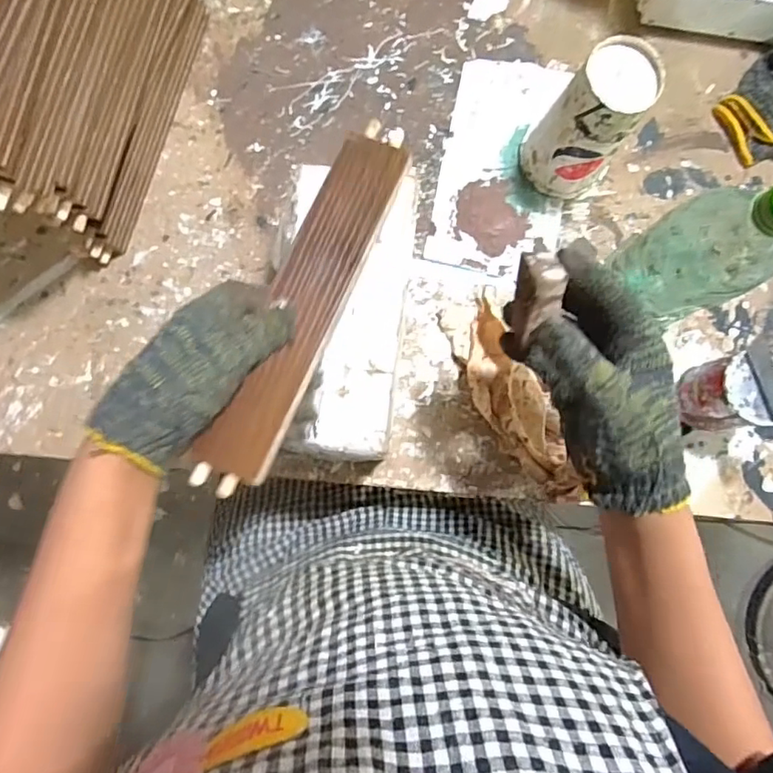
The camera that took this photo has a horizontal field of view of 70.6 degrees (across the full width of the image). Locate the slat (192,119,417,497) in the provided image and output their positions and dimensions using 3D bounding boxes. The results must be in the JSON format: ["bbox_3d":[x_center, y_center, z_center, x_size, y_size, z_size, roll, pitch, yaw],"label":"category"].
[{"bbox_3d":[-0.053,-0.062,0.375,0.050,0.012,0.277,22,79,-1],"label":"slat"}]

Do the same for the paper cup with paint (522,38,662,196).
[{"bbox_3d":[0.178,-0.228,0.482,0.073,0.126,0.077,0,90,0],"label":"paper cup with paint"}]

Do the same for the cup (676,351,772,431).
[{"bbox_3d":[0.308,0.007,0.484,0.069,0.069,0.064,5,84,0],"label":"cup"}]

